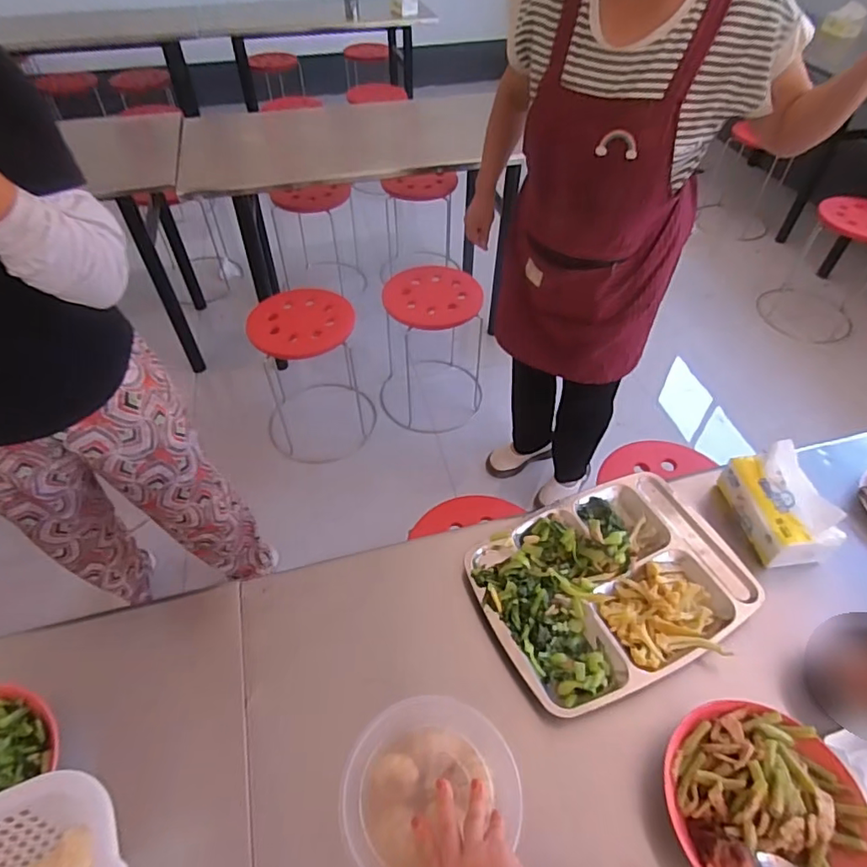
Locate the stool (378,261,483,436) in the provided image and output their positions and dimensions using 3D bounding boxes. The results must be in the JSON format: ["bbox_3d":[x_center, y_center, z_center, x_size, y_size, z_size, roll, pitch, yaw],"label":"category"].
[{"bbox_3d":[-0.001,-0.282,1.773,0.301,0.421,0.336,1,49,0],"label":"stool"}]

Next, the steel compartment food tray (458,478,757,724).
[{"bbox_3d":[0.232,0.191,0.717,0.335,0.030,0.242,-20,52,-17],"label":"steel compartment food tray"}]

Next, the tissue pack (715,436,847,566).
[{"bbox_3d":[0.487,0.097,0.761,0.101,0.084,0.150,-5,49,-5],"label":"tissue pack"}]

